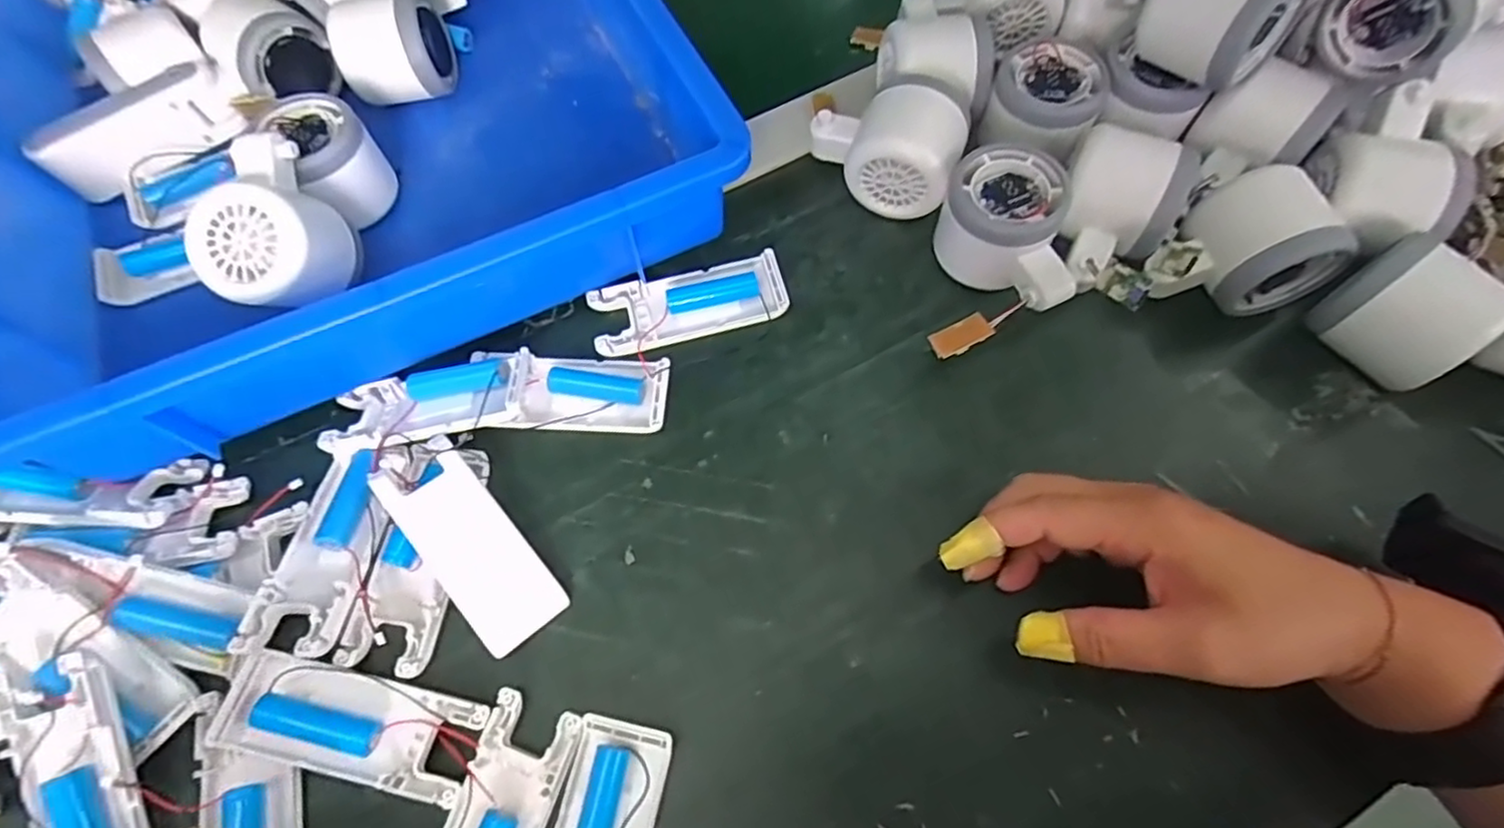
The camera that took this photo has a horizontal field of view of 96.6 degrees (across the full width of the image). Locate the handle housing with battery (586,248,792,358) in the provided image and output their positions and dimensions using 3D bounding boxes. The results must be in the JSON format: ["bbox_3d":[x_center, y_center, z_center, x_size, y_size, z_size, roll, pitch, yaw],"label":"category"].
[{"bbox_3d":[-0.034,-0.060,0.367,0.104,0.013,0.045,-16,68,-5],"label":"handle housing with battery"}]

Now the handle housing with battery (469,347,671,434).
[{"bbox_3d":[-0.095,-0.014,0.345,0.100,0.023,0.038,3,68,3],"label":"handle housing with battery"}]

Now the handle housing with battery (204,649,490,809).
[{"bbox_3d":[-0.169,0.131,0.282,0.102,0.021,0.039,12,69,6],"label":"handle housing with battery"}]

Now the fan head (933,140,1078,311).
[{"bbox_3d":[0.132,-0.094,0.354,0.063,0.052,0.088,-3,68,1],"label":"fan head"}]

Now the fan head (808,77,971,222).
[{"bbox_3d":[0.078,-0.156,0.381,0.084,0.054,0.066,24,70,11],"label":"fan head"}]

